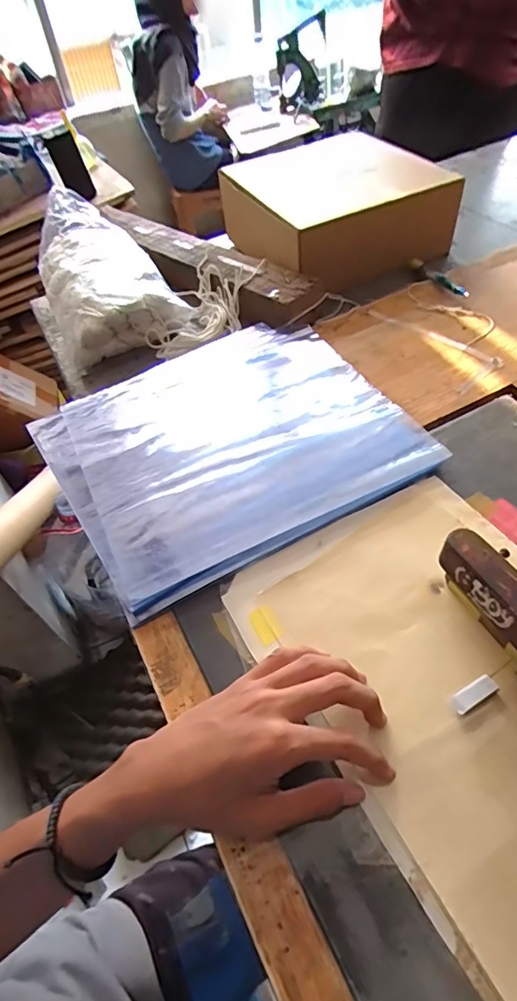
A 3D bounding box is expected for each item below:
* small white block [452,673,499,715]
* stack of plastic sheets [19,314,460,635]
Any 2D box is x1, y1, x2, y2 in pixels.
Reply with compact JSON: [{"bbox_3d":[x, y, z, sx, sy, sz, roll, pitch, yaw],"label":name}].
[{"bbox_3d":[0.143,0.129,0.330,0.031,0.010,0.013,-26,53,-14],"label":"small white block"},{"bbox_3d":[-0.027,-0.058,0.494,0.326,0.017,0.264,-26,53,-14],"label":"stack of plastic sheets"}]

